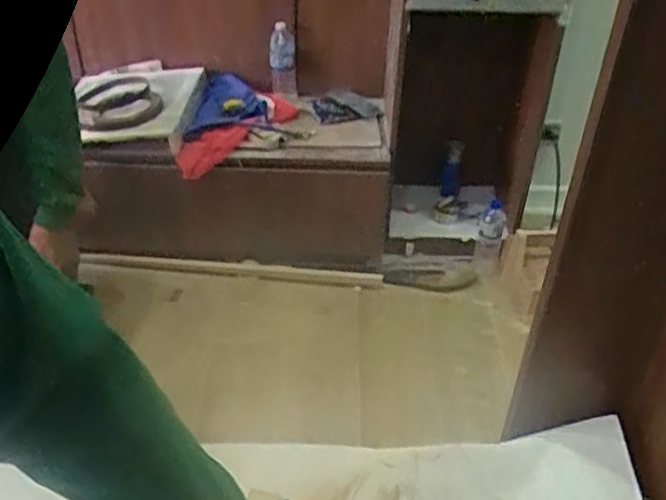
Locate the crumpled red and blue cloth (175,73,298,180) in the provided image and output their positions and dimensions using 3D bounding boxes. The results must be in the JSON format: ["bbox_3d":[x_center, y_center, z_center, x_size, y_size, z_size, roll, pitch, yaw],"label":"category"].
[{"bbox_3d":[-0.257,-0.321,1.808,0.258,0.175,0.279,13,38,17],"label":"crumpled red and blue cloth"}]

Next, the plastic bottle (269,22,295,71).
[{"bbox_3d":[-0.137,-0.539,1.808,0.068,0.141,0.066,-3,37,-5],"label":"plastic bottle"}]

